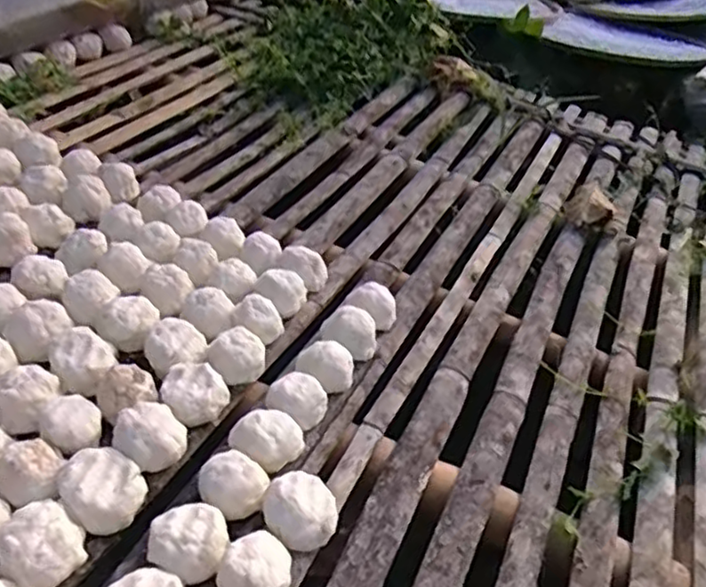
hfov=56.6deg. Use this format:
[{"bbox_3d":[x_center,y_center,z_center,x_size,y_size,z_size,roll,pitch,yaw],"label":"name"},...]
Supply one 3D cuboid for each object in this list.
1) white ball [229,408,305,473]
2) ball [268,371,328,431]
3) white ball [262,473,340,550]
[{"bbox_3d":[-0.102,0.165,0.759,0.071,0.045,0.067,5,39,-4],"label":"white ball"},{"bbox_3d":[-0.069,0.131,0.811,0.065,0.040,0.064,5,39,-4],"label":"ball"},{"bbox_3d":[-0.056,0.235,0.693,0.075,0.059,0.070,6,41,-5],"label":"white ball"}]

